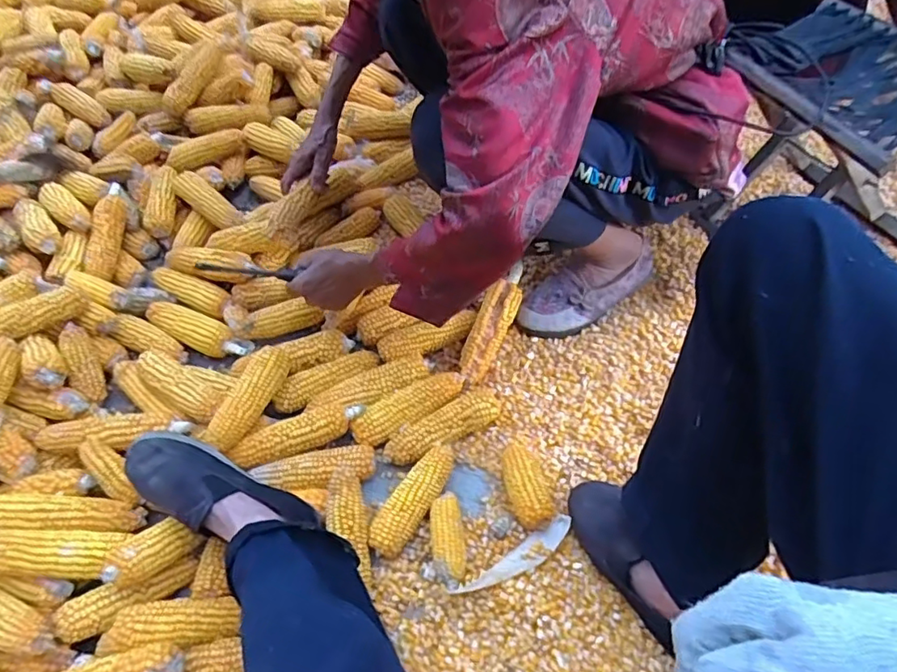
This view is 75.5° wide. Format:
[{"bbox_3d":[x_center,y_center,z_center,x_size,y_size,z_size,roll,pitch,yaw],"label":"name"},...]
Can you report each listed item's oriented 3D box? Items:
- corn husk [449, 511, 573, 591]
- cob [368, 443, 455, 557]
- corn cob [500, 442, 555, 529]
[{"bbox_3d":[0.080,0.261,0.674,0.160,0.013,0.033,-29,58,-15],"label":"corn husk"},{"bbox_3d":[-0.041,0.204,0.729,0.049,0.044,0.157,28,61,22],"label":"cob"},{"bbox_3d":[0.098,0.181,0.720,0.050,0.041,0.108,-14,55,-5],"label":"corn cob"}]

